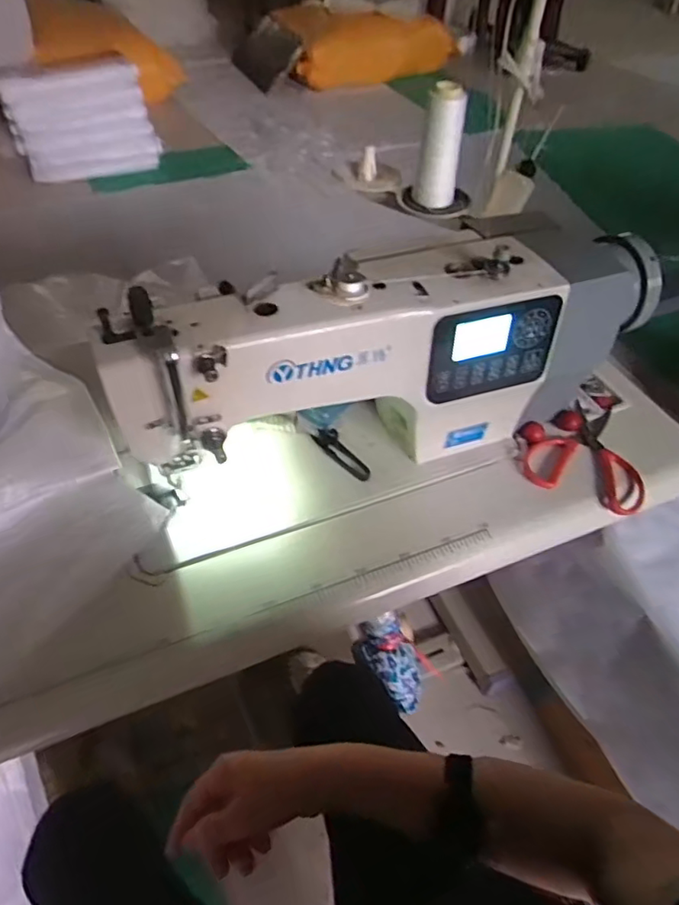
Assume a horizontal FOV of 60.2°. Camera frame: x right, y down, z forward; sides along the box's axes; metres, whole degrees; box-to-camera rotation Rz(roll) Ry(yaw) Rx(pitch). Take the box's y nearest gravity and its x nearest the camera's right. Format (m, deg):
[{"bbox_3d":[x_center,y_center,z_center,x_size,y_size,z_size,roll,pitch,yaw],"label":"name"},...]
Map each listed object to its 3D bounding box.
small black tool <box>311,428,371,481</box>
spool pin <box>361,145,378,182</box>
[{"bbox_3d":[0.005,0.000,0.712,0.034,0.009,0.095,-28,57,-26],"label":"small black tool"},{"bbox_3d":[0.052,-0.492,1.008,0.024,0.061,0.021,3,49,-2],"label":"spool pin"}]

